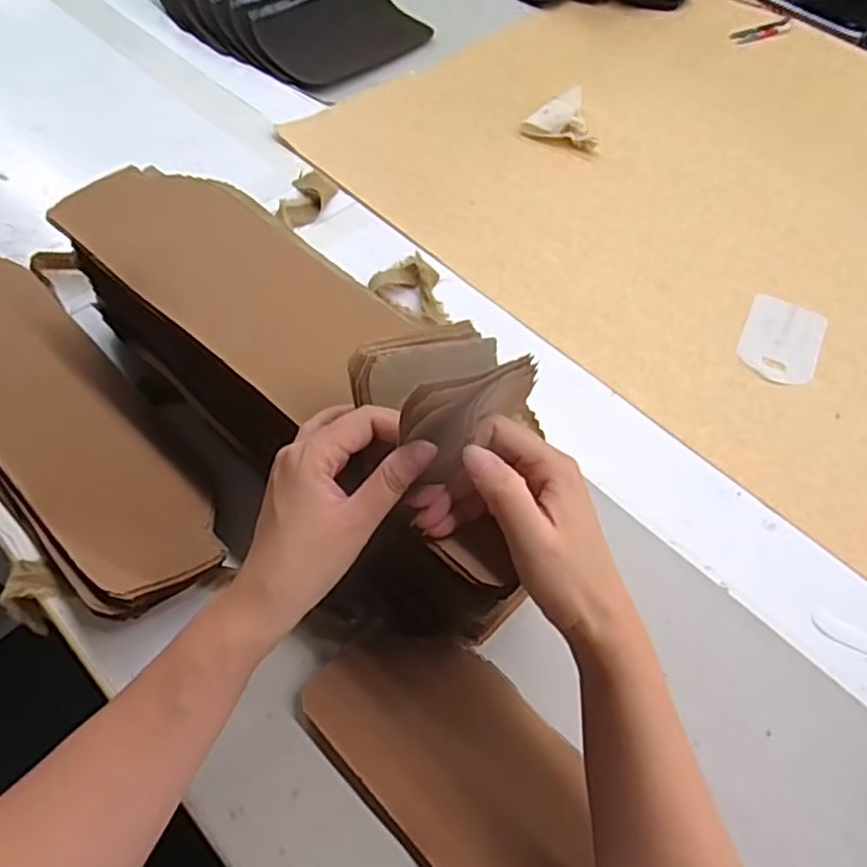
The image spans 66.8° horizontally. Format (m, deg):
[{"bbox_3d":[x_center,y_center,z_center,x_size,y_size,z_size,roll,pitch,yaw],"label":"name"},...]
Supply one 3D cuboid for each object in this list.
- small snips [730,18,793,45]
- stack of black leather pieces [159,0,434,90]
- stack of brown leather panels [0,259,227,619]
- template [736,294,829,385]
[{"bbox_3d":[0.487,-0.591,0.970,0.114,0.006,0.038,-18,61,-15],"label":"small snips"},{"bbox_3d":[-0.212,-0.600,0.909,0.363,0.047,0.228,36,62,17],"label":"stack of black leather pieces"},{"bbox_3d":[-0.307,-0.023,0.516,0.409,0.054,0.121,41,64,20],"label":"stack of brown leather panels"},{"bbox_3d":[0.344,-0.092,0.648,0.072,0.004,0.105,24,62,12],"label":"template"}]

